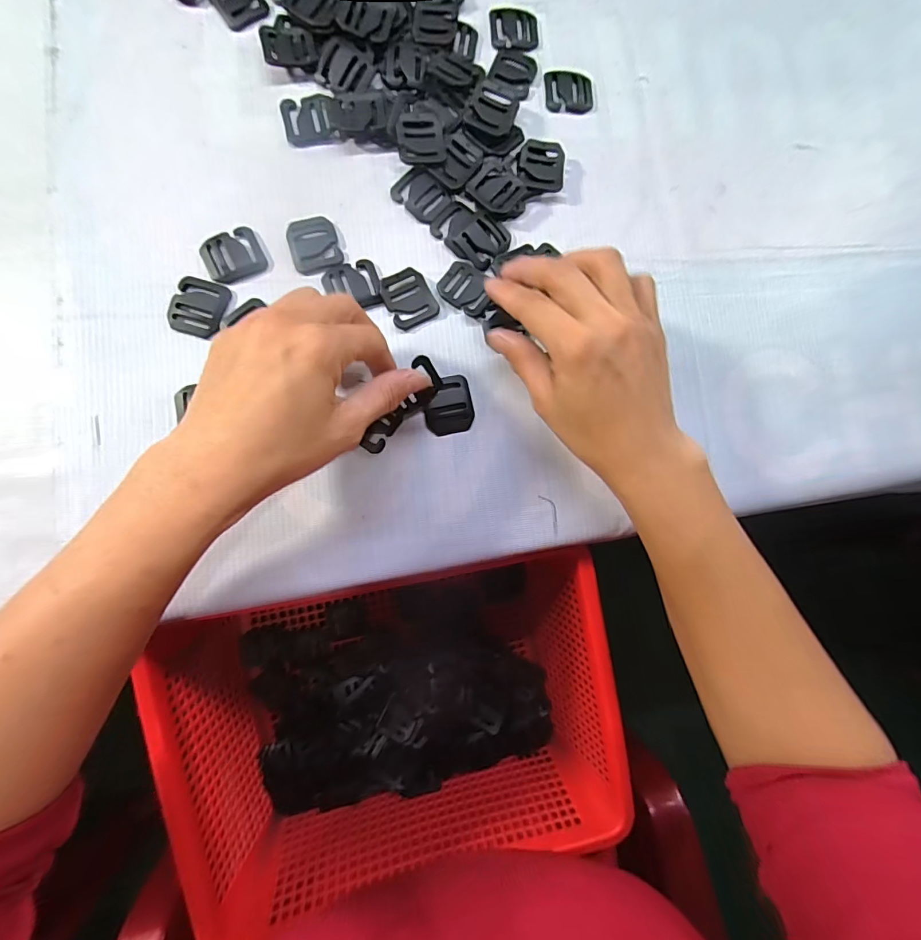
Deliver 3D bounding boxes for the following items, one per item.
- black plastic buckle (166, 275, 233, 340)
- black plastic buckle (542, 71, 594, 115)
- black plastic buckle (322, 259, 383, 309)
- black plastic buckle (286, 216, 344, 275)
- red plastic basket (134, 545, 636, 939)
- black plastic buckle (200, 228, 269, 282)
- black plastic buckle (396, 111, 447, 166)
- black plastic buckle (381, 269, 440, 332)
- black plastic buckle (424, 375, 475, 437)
[{"bbox_3d":[-0.159,-0.100,0.277,0.032,0.006,0.035,15,81,-4],"label":"black plastic buckle"},{"bbox_3d":[0.078,-0.271,0.323,0.035,0.004,0.032,-4,83,-6],"label":"black plastic buckle"},{"bbox_3d":[-0.069,-0.118,0.288,0.034,0.004,0.031,-18,85,-8],"label":"black plastic buckle"},{"bbox_3d":[-0.094,-0.145,0.291,0.031,0.004,0.038,-17,85,-8],"label":"black plastic buckle"},{"bbox_3d":[-0.039,0.191,0.348,0.301,0.107,0.199,-9,85,-7],"label":"red plastic basket"},{"bbox_3d":[-0.143,-0.135,0.284,0.035,0.005,0.032,-24,85,-8],"label":"black plastic buckle"},{"bbox_3d":[-0.026,-0.220,0.300,0.031,0.007,0.033,-9,84,-7],"label":"black plastic buckle"},{"bbox_3d":[-0.033,-0.111,0.290,0.030,0.006,0.034,-29,86,-9],"label":"black plastic buckle"},{"bbox_3d":[-0.007,-0.041,0.285,0.031,0.006,0.035,-9,84,-7],"label":"black plastic buckle"}]

